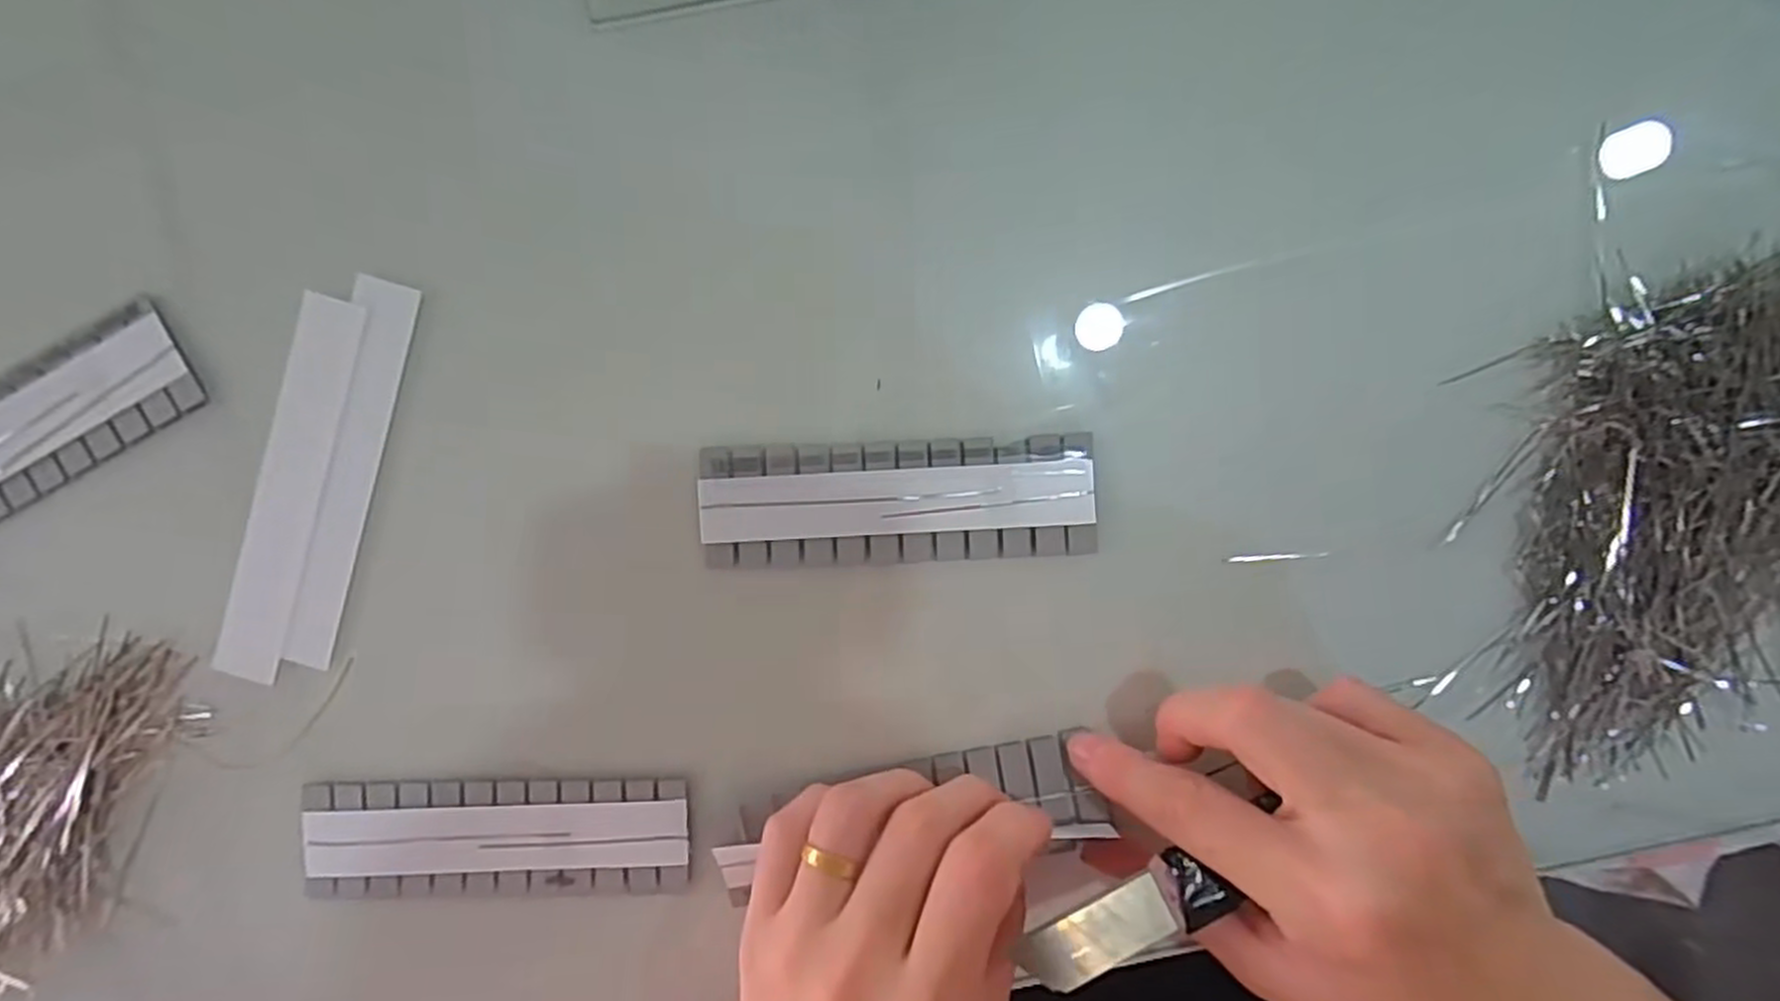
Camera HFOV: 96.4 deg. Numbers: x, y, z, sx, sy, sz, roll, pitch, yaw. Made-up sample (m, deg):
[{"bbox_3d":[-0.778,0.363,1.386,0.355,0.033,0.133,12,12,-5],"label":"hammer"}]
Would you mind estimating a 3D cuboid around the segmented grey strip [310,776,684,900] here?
[{"bbox_3d":[-0.128,0.110,0.258,0.123,0.004,0.037,-1,94,0],"label":"segmented grey strip"}]

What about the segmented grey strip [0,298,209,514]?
[{"bbox_3d":[-0.279,-0.019,0.250,0.123,0.005,0.039,-26,94,2],"label":"segmented grey strip"}]

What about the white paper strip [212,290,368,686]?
[{"bbox_3d":[-0.191,-0.003,0.252,0.021,0.004,0.123,16,94,-1],"label":"white paper strip"}]

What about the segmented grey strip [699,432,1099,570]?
[{"bbox_3d":[0.003,0.000,0.254,0.123,0.004,0.038,-2,94,0],"label":"segmented grey strip"}]

